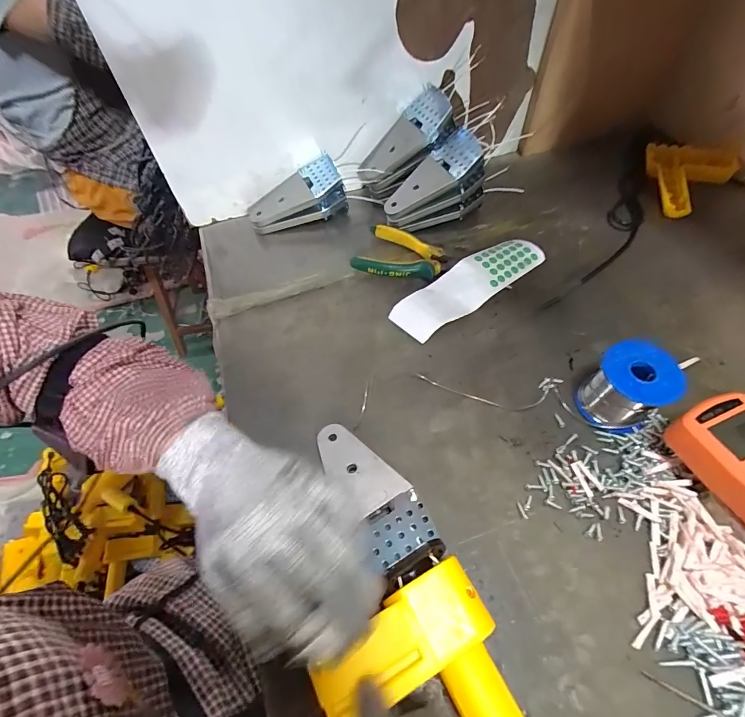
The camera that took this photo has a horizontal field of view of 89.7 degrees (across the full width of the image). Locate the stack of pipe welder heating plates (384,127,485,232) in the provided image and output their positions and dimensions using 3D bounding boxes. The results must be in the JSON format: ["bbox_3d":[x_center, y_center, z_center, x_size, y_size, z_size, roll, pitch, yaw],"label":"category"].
[{"bbox_3d":[0.082,-0.231,0.510,0.133,0.092,0.070,-26,58,-14],"label":"stack of pipe welder heating plates"}]

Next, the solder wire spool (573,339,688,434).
[{"bbox_3d":[0.229,0.026,0.337,0.060,0.059,0.062,-33,60,-18],"label":"solder wire spool"}]

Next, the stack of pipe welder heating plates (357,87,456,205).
[{"bbox_3d":[0.044,-0.299,0.526,0.150,0.044,0.069,-41,54,23],"label":"stack of pipe welder heating plates"}]

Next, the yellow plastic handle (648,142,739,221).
[{"bbox_3d":[0.465,-0.259,0.542,0.113,0.033,0.145,5,56,7],"label":"yellow plastic handle"}]

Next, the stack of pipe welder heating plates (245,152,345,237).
[{"bbox_3d":[-0.108,-0.226,0.529,0.136,0.065,0.065,-13,56,-5],"label":"stack of pipe welder heating plates"}]

